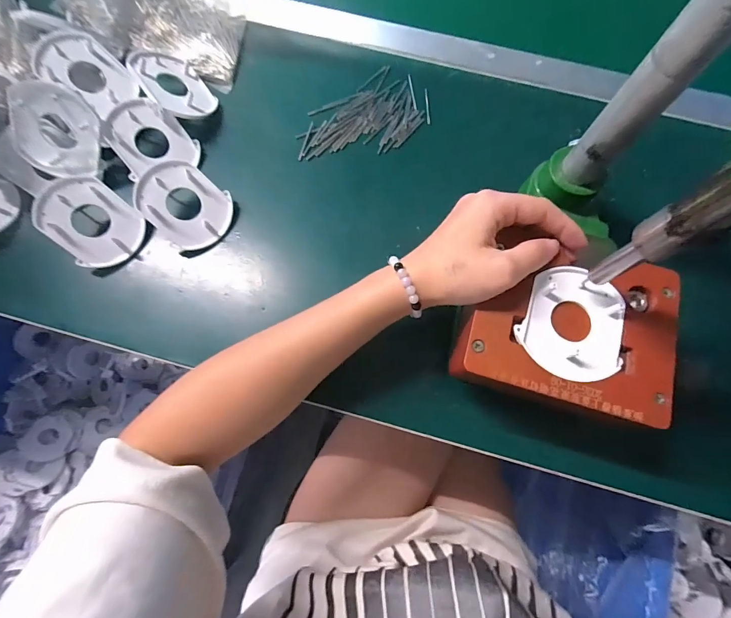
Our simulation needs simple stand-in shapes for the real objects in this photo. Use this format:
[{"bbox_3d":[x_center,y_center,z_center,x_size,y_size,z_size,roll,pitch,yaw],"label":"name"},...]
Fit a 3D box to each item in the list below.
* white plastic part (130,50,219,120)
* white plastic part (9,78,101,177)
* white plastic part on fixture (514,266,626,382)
[{"bbox_3d":[-0.170,-0.201,0.324,0.068,0.005,0.058,50,46,-4],"label":"white plastic part"},{"bbox_3d":[-0.246,-0.143,0.292,0.058,0.069,0.019,12,34,-21],"label":"white plastic part"},{"bbox_3d":[0.126,0.008,0.223,0.060,0.004,0.070,13,74,3],"label":"white plastic part on fixture"}]

